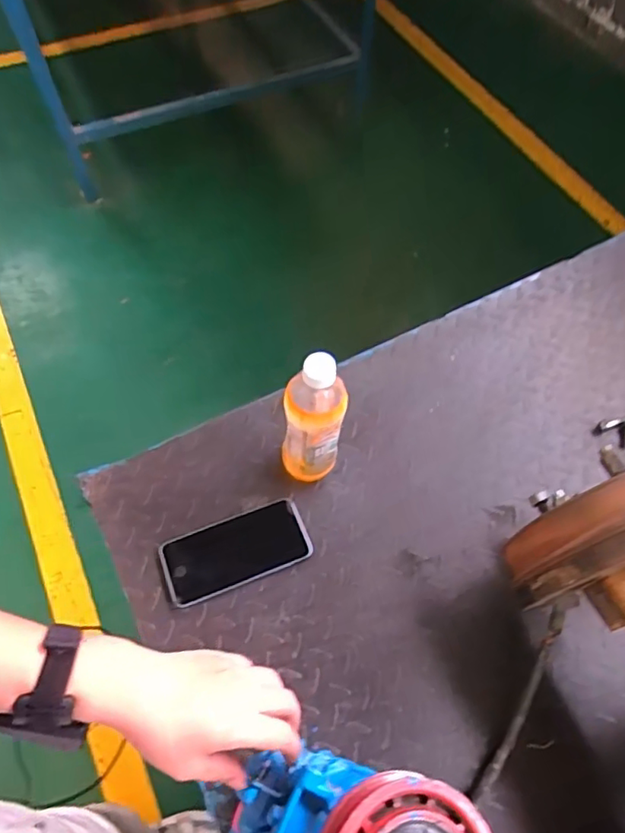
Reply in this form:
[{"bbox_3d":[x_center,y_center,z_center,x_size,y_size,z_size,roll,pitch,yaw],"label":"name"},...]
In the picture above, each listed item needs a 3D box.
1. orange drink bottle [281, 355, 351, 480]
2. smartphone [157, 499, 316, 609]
[{"bbox_3d":[0.001,0.009,0.628,0.061,0.228,0.053,5,61,1],"label":"orange drink bottle"},{"bbox_3d":[-0.089,0.155,0.660,0.167,0.013,0.078,-18,63,-12],"label":"smartphone"}]

